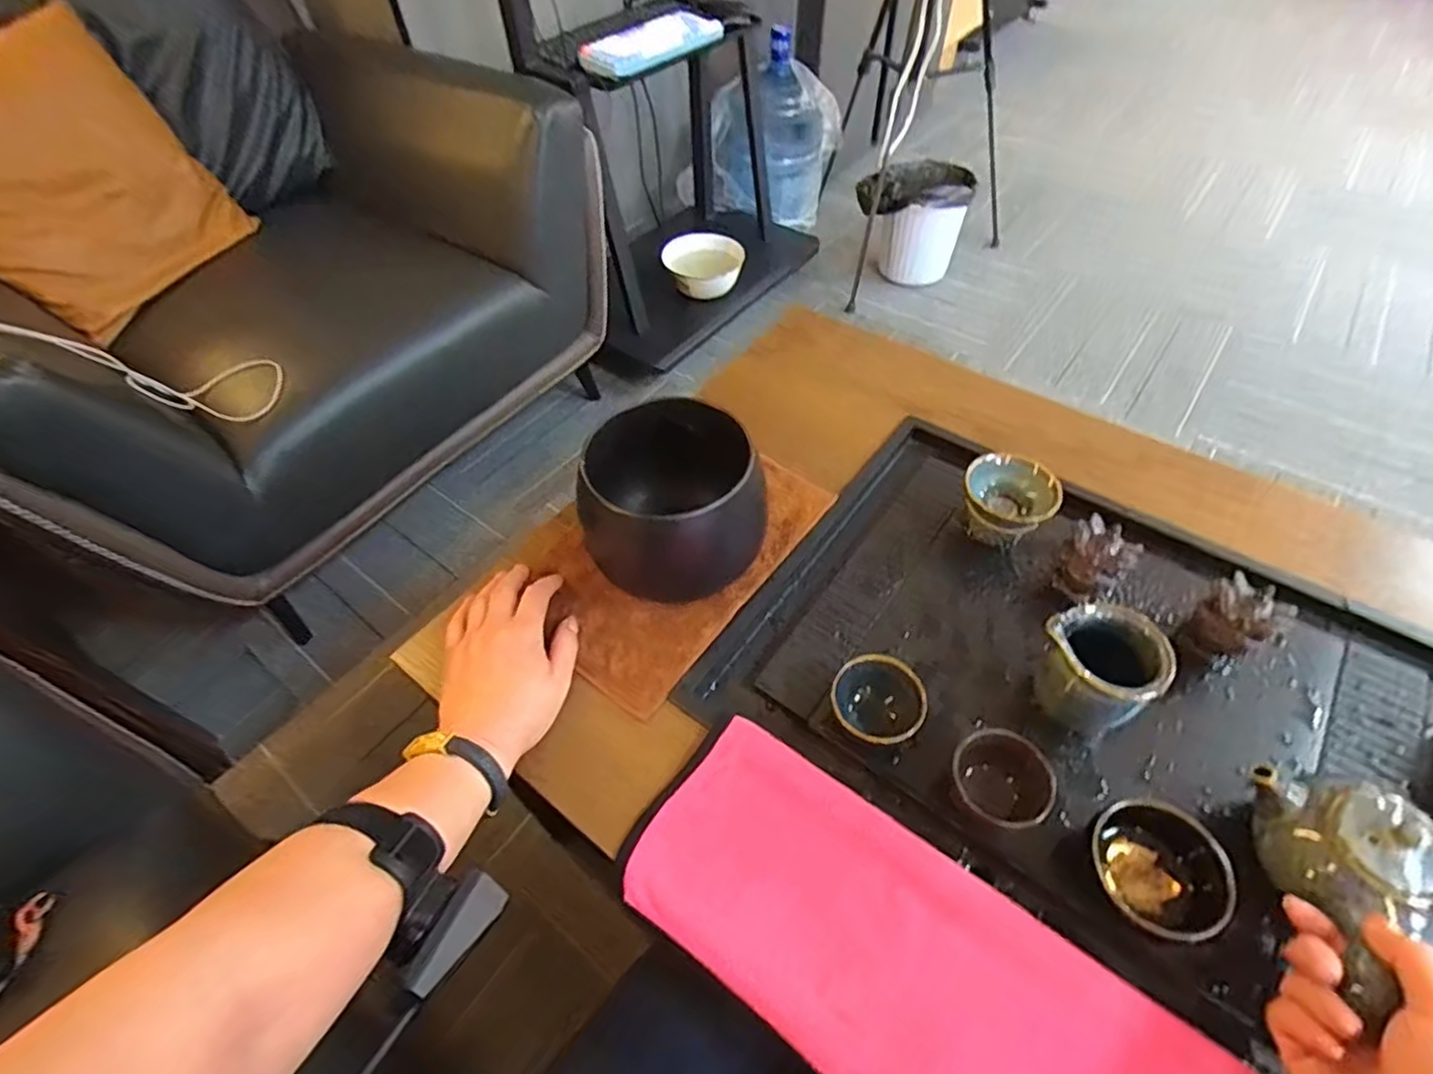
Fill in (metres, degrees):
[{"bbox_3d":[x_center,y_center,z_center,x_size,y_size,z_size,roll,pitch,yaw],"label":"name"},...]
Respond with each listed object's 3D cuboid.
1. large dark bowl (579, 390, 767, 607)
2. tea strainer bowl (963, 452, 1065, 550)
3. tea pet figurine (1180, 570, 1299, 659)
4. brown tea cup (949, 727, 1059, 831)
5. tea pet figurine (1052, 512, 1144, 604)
[{"bbox_3d":[-0.034,-0.031,0.534,0.142,0.112,0.127,-6,52,-2],"label":"large dark bowl"},{"bbox_3d":[0.246,-0.025,0.560,0.075,0.064,0.059,22,56,18],"label":"tea strainer bowl"},{"bbox_3d":[0.376,0.065,0.481,0.041,0.068,0.048,-21,54,-13],"label":"tea pet figurine"},{"bbox_3d":[0.185,0.158,0.426,0.056,0.051,0.059,-1,52,2],"label":"brown tea cup"},{"bbox_3d":[0.294,0.025,0.516,0.049,0.071,0.040,30,59,23],"label":"tea pet figurine"}]

